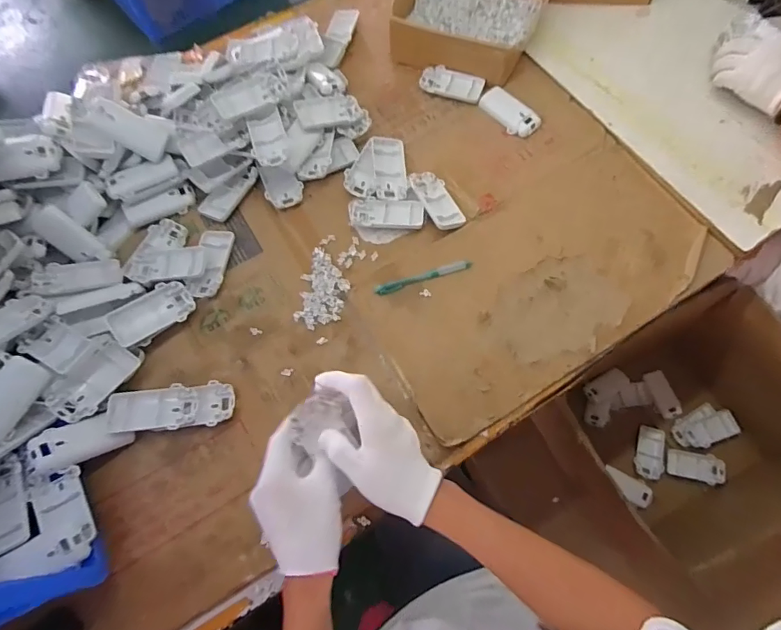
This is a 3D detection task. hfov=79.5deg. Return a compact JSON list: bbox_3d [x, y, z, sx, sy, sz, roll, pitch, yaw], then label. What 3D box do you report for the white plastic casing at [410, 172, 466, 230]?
[{"bbox_3d":[0.064,-0.157,0.640,0.044,0.016,0.094,-23,68,-7],"label":"white plastic casing"}]

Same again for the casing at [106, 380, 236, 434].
[{"bbox_3d":[-0.251,0.107,0.540,0.134,0.017,0.048,-5,66,-14],"label":"casing"}]

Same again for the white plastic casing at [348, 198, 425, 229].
[{"bbox_3d":[-0.006,-0.138,0.639,0.103,0.015,0.047,8,67,6],"label":"white plastic casing"}]

